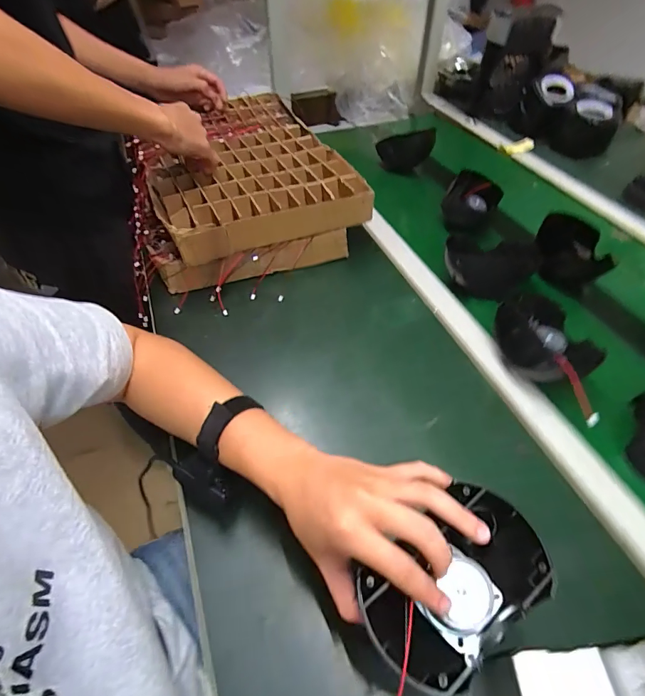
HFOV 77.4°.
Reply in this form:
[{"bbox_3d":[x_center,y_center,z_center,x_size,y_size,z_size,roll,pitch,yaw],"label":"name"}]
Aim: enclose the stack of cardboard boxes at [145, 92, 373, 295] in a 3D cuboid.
[{"bbox_3d":[-0.153,-0.297,0.739,0.338,0.122,0.431,-17,52,-13],"label":"stack of cardboard boxes"}]

